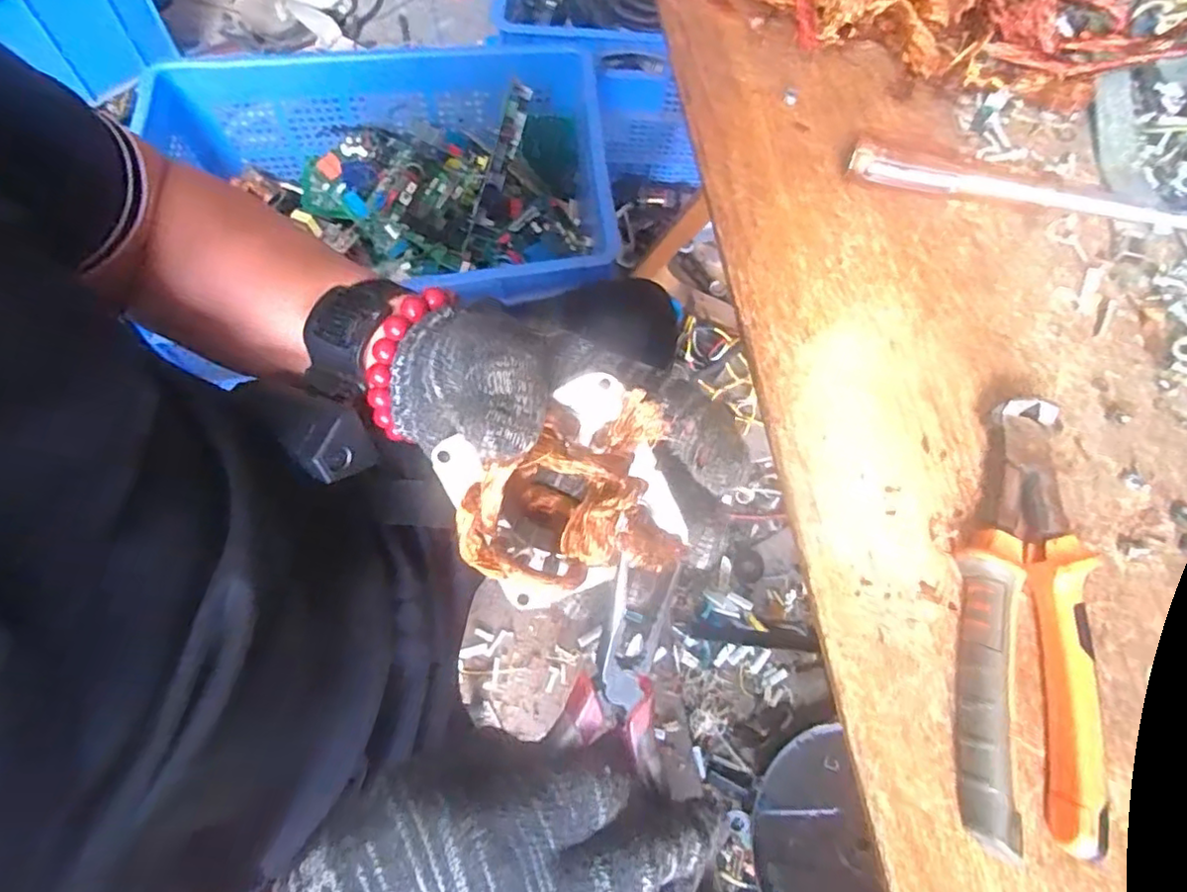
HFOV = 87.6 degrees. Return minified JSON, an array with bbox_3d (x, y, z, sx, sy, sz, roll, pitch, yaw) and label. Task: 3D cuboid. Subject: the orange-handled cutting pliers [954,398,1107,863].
[{"bbox_3d":[0.194,0.073,0.279,0.050,0.020,0.192,11,71,1],"label":"orange-handled cutting pliers"}]

